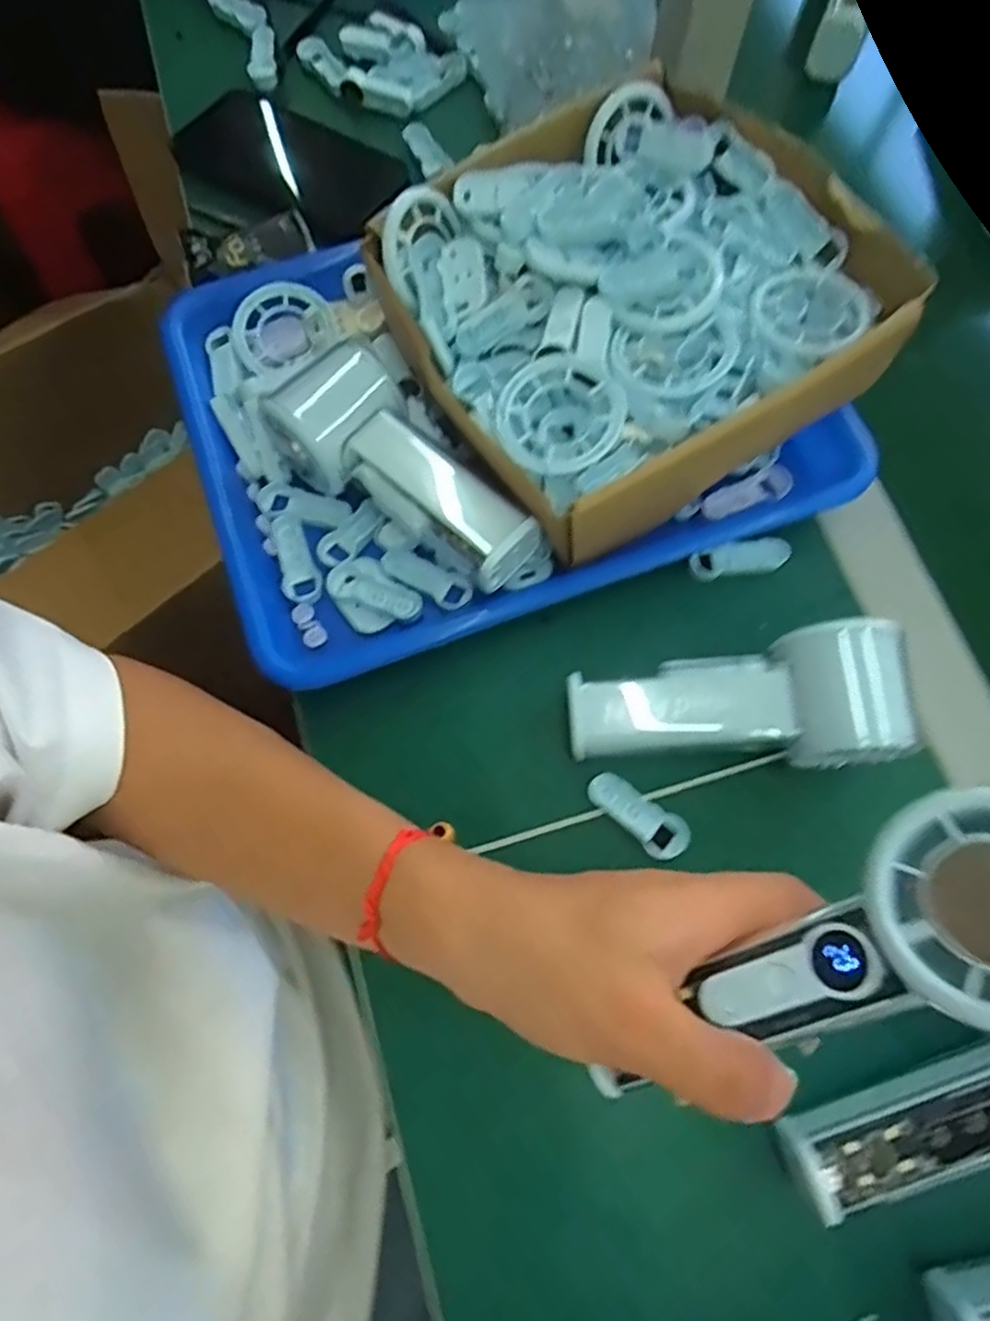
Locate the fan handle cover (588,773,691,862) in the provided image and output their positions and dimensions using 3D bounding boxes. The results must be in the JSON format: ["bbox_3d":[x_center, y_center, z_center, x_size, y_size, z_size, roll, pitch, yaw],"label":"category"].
[{"bbox_3d":[0.068,0.074,0.340,0.052,0.012,0.020,36,75,11],"label":"fan handle cover"}]

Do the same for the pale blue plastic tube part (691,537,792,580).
[{"bbox_3d":[0.130,-0.054,0.377,0.051,0.011,0.016,-7,72,-3],"label":"pale blue plastic tube part"}]

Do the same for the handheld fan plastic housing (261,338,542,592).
[{"bbox_3d":[-0.040,-0.095,0.362,0.143,0.046,0.062,36,75,11],"label":"handheld fan plastic housing"}]

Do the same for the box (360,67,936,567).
[{"bbox_3d":[0.068,-0.175,0.362,0.219,0.073,0.200,-31,74,-10],"label":"box"}]

